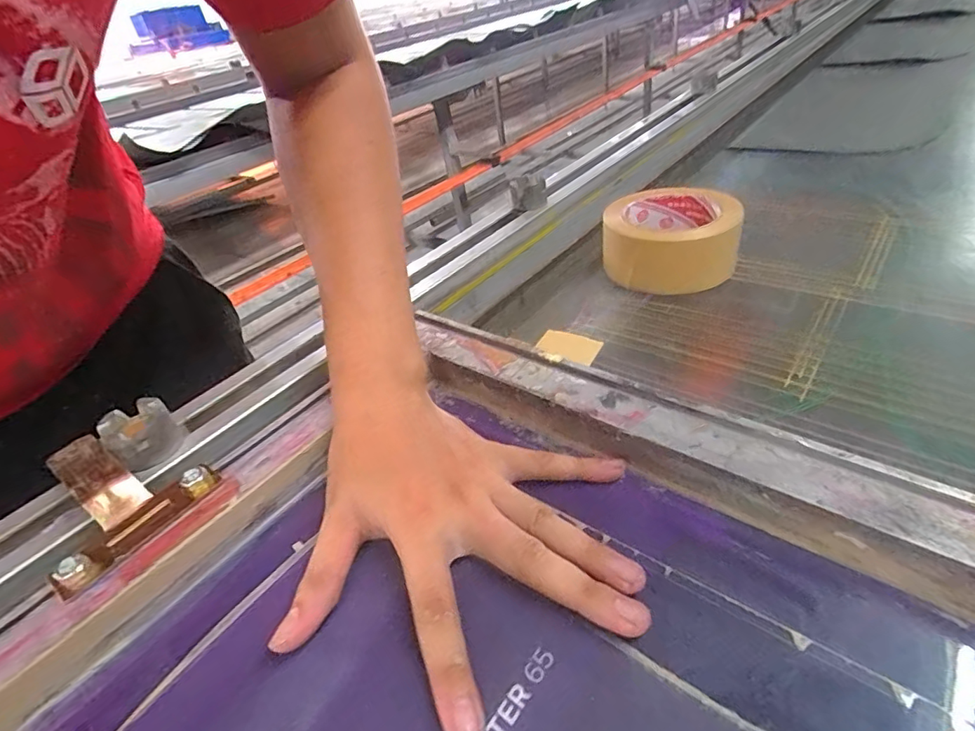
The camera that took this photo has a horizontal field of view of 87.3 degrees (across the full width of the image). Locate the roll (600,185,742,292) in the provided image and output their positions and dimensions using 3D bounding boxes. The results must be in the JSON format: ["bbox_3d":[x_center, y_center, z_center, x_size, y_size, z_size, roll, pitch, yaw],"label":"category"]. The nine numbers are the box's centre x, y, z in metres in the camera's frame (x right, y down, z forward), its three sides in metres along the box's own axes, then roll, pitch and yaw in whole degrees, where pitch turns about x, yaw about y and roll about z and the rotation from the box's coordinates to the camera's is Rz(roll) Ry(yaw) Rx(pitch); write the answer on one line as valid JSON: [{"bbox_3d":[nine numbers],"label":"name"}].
[{"bbox_3d":[0.156,-0.113,0.450,0.093,0.062,0.093,-7,37,5],"label":"roll"}]

